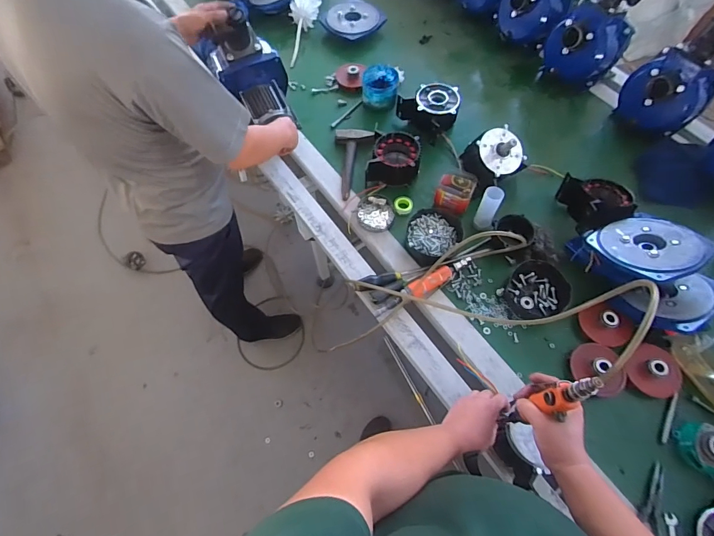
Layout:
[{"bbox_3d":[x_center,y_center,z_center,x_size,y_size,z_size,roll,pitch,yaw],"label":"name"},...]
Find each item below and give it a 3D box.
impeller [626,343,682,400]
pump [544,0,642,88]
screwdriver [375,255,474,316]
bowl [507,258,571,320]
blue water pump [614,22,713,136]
[{"bbox_3d":[0.647,0.225,0.839,0.107,0.023,0.106,35,90,9],"label":"impeller"},{"bbox_3d":[0.699,-0.712,1.149,0.185,0.267,0.171,0,64,1],"label":"pump"},{"bbox_3d":[0.168,0.045,0.952,0.282,0.046,0.045,-25,66,-11],"label":"screwdriver"},{"bbox_3d":[0.433,0.056,0.946,0.146,0.038,0.148,0,64,1],"label":"bowl"},{"bbox_3d":[0.929,-0.554,1.113,0.215,0.262,0.260,38,70,18],"label":"blue water pump"}]

